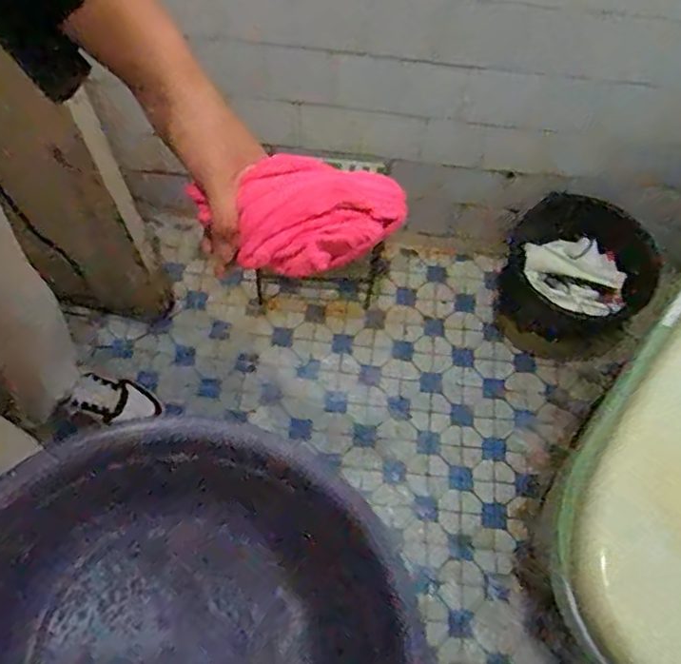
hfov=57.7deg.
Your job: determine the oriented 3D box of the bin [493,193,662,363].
[{"bbox_3d":[0.401,-0.086,1.121,0.246,0.243,0.190,28,67,11],"label":"bin"}]

